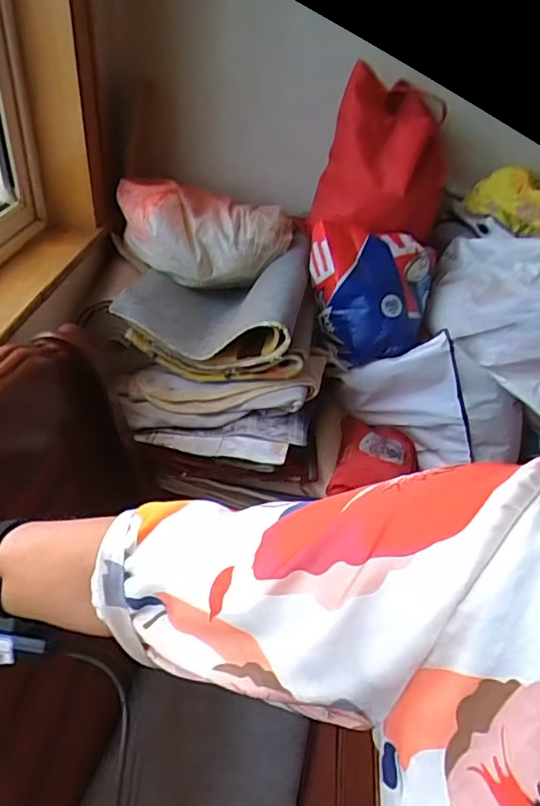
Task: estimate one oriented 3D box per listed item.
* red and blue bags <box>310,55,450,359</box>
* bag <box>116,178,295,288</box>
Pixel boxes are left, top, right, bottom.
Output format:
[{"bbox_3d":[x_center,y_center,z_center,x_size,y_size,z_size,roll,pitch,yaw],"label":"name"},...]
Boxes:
[{"bbox_3d":[0.208,-0.337,1.120,0.248,0.527,0.264,6,-6,3],"label":"red and blue bags"},{"bbox_3d":[-0.119,-0.326,1.117,0.334,0.157,0.141,2,37,-4],"label":"bag"}]

